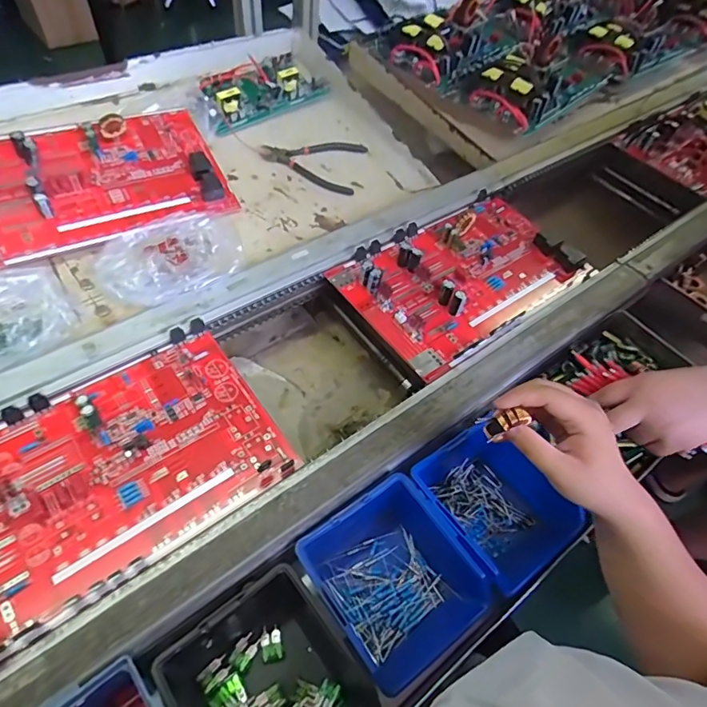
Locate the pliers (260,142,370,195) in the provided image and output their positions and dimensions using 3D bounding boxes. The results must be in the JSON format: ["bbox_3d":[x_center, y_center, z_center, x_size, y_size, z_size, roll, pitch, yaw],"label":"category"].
[{"bbox_3d":[-0.063,-0.295,0.738,0.147,0.027,0.117,10,53,2],"label":"pliers"}]

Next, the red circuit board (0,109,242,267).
[{"bbox_3d":[-0.332,-0.224,0.616,0.316,0.048,0.195,-23,72,-24],"label":"red circuit board"}]

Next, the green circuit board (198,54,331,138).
[{"bbox_3d":[-0.149,-0.426,0.777,0.232,0.047,0.101,-38,63,-25],"label":"green circuit board"}]

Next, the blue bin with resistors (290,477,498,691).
[{"bbox_3d":[0.032,0.192,0.419,0.120,0.061,0.129,-29,59,-21],"label":"blue bin with resistors"}]

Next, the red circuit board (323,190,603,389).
[{"bbox_3d":[0.146,-0.107,0.628,0.314,0.034,0.201,-29,60,-24],"label":"red circuit board"}]

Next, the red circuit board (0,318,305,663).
[{"bbox_3d":[-0.232,0.106,0.438,0.313,0.024,0.197,-30,61,-24],"label":"red circuit board"}]

